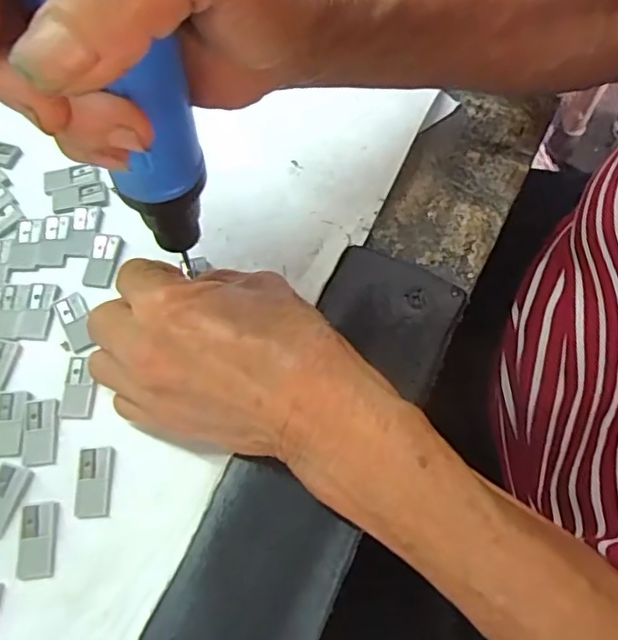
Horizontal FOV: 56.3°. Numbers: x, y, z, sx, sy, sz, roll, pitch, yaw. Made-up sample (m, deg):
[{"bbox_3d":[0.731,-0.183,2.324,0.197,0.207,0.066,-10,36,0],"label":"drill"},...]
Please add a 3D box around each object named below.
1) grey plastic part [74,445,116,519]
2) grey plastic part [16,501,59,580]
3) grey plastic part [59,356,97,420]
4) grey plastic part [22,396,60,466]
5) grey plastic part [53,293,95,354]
[{"bbox_3d":[-0.089,0.066,0.237,0.014,0.004,0.028,-3,64,1],"label":"grey plastic part"},{"bbox_3d":[-0.108,0.087,0.228,0.014,0.004,0.028,-6,64,0],"label":"grey plastic part"},{"bbox_3d":[-0.102,0.030,0.256,0.014,0.004,0.028,-1,64,2],"label":"grey plastic part"},{"bbox_3d":[-0.116,0.048,0.247,0.014,0.004,0.029,-9,64,-1],"label":"grey plastic part"},{"bbox_3d":[-0.109,0.000,0.269,0.013,0.004,0.030,-25,66,-9],"label":"grey plastic part"}]

